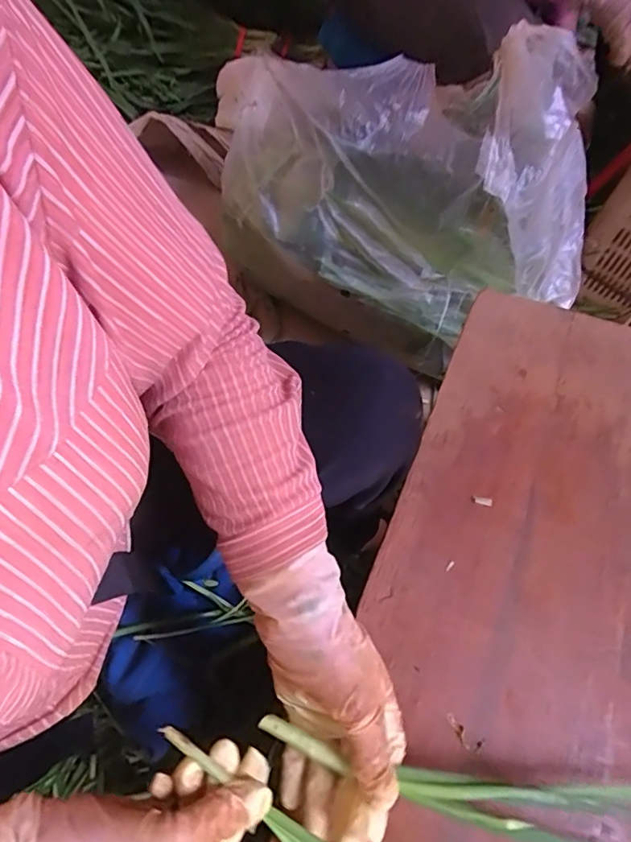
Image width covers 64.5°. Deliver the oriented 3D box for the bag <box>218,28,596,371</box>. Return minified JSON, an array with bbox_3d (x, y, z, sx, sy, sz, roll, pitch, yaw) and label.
[{"bbox_3d":[0.102,-0.347,0.711,0.525,0.298,0.284,40,69,17],"label":"bag"}]

